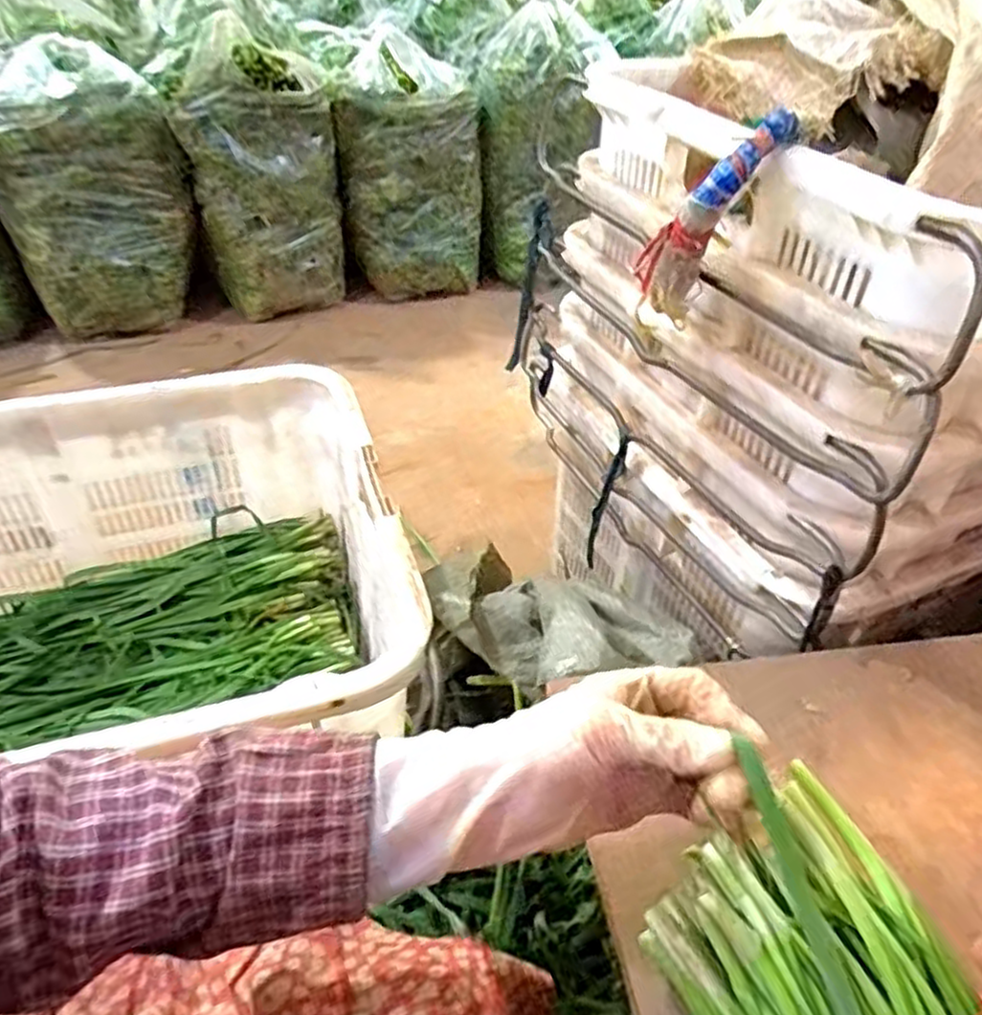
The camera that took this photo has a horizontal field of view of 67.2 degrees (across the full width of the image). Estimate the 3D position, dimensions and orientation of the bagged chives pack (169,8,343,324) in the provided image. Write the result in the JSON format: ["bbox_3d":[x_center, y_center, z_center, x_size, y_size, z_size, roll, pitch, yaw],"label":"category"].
[{"bbox_3d":[-0.470,-0.660,1.531,0.291,0.519,0.163,-7,42,-13],"label":"bagged chives pack"}]

